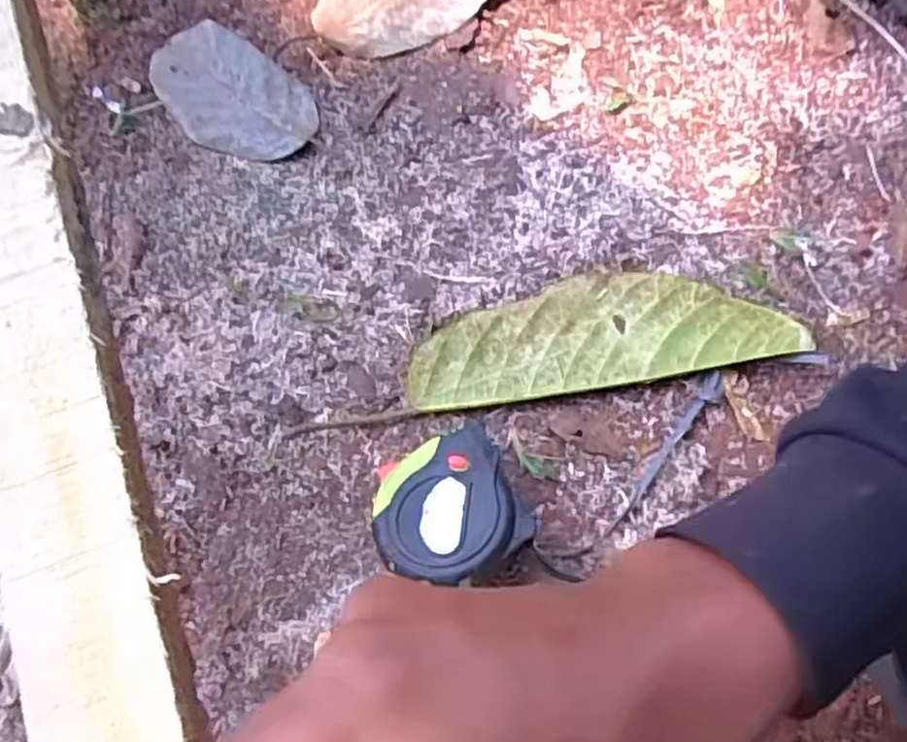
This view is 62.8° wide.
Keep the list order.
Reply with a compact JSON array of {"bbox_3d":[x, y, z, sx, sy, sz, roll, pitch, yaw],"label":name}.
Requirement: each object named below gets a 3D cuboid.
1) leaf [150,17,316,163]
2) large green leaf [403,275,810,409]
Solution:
[{"bbox_3d":[-0.157,-0.198,0.525,0.131,0.017,0.079,42,75,13],"label":"leaf"},{"bbox_3d":[0.090,-0.025,0.462,0.235,0.015,0.074,-9,70,-3],"label":"large green leaf"}]

